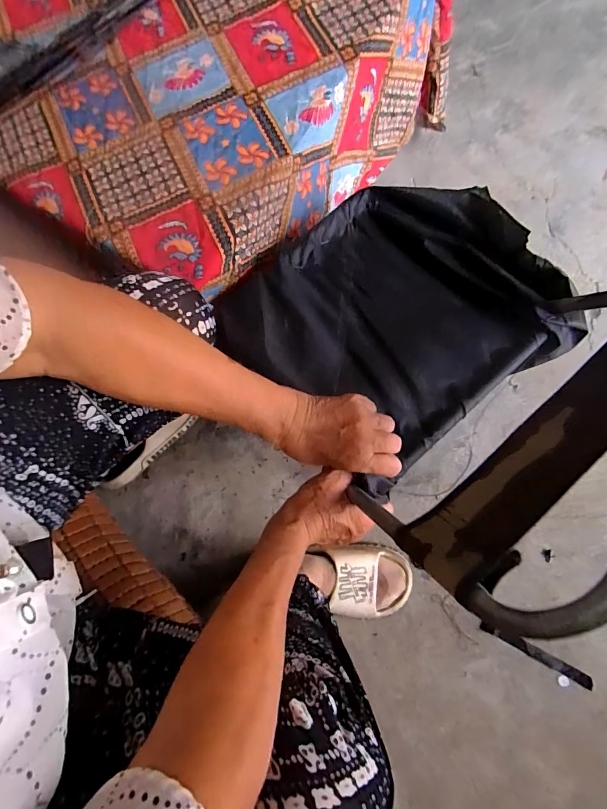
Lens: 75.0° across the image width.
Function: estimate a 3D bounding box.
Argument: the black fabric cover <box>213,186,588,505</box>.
[{"bbox_3d":[0.103,-0.111,0.465,0.336,0.051,0.300,-36,77,-8],"label":"black fabric cover"}]

